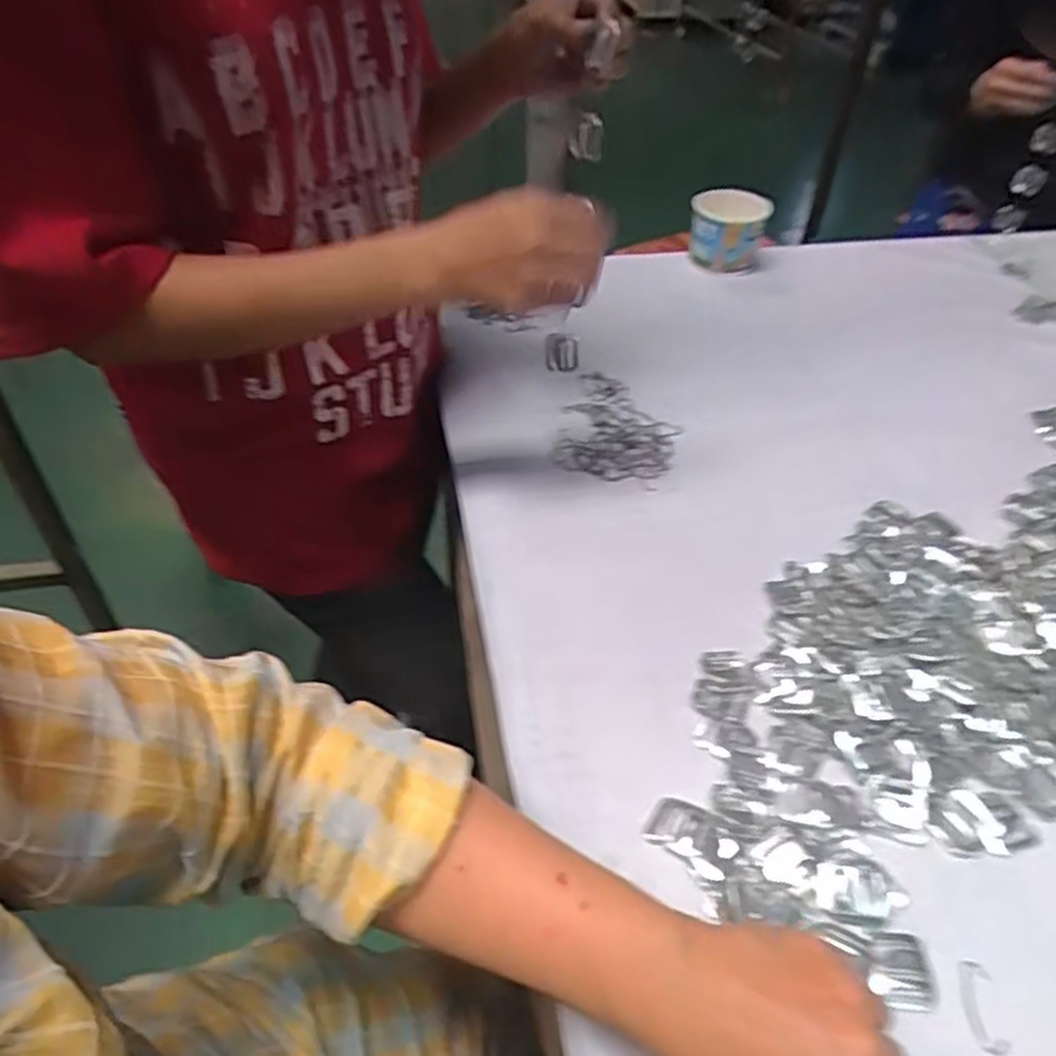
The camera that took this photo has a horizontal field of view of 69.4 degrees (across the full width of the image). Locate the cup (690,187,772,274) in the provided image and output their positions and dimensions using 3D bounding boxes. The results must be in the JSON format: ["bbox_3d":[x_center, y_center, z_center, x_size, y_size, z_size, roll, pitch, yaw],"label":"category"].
[{"bbox_3d":[0.247,-0.369,0.943,0.091,0.078,0.093,18,47,15],"label":"cup"}]

